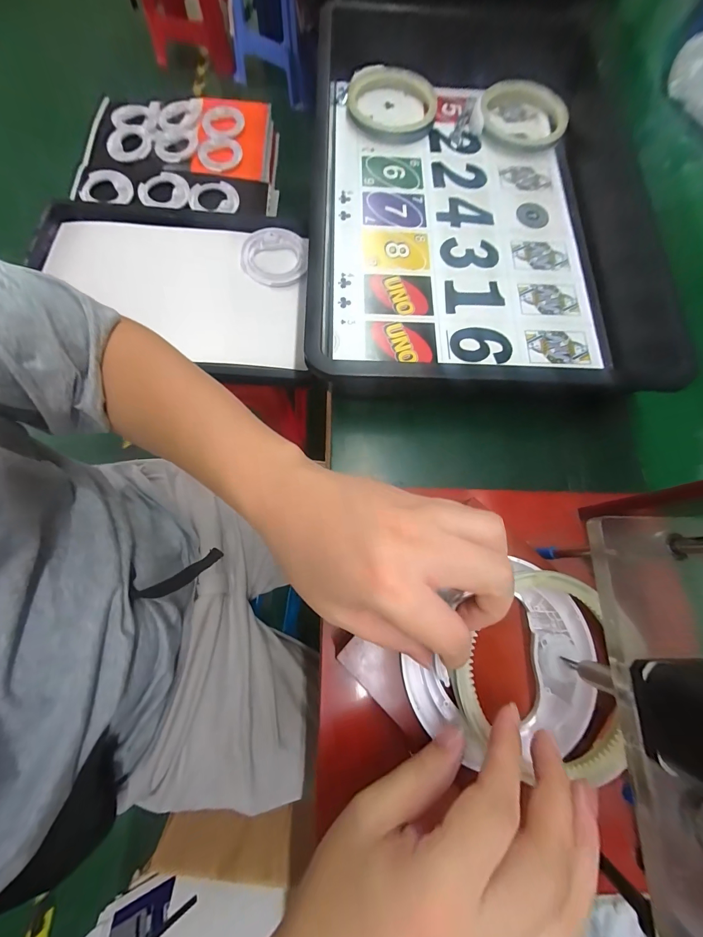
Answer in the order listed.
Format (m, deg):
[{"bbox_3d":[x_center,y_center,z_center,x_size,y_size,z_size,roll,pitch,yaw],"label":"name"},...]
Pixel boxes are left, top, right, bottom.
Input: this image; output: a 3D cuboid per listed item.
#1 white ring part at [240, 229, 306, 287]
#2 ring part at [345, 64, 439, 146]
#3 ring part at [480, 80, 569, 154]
[{"bbox_3d":[-0.157,-0.433,0.703,0.131,0.021,0.130,0,75,-4],"label":"white ring part"},{"bbox_3d":[0.057,-0.522,0.489,0.123,0.024,0.127,6,74,0],"label":"ring part"},{"bbox_3d":[0.243,-0.503,0.491,0.122,0.023,0.112,0,74,-2],"label":"ring part"}]

